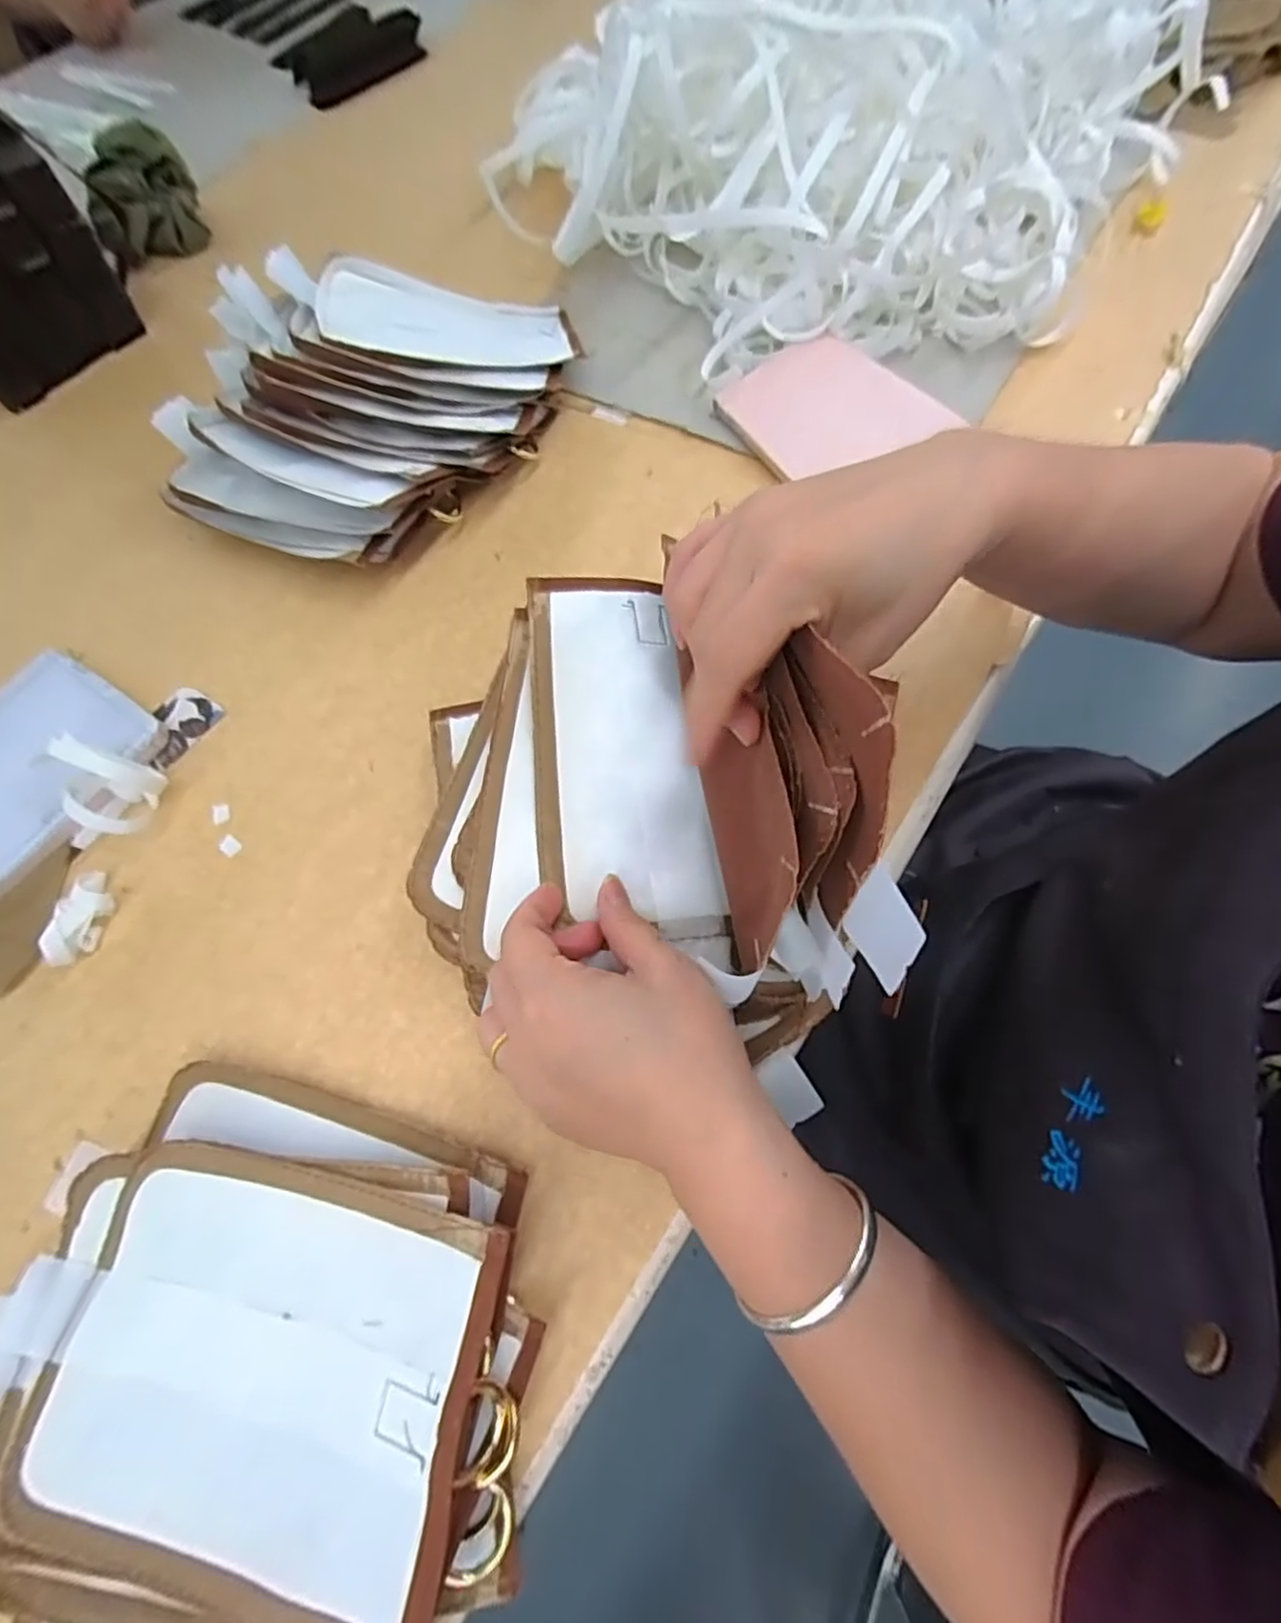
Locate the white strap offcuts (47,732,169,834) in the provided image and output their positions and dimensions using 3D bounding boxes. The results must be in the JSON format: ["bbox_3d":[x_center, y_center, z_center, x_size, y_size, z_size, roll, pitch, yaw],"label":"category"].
[{"bbox_3d":[-0.290,-0.012,0.373,0.045,0.060,0.042,-1,67,2],"label":"white strap offcuts"}]

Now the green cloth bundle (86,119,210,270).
[{"bbox_3d":[-0.434,-0.534,0.595,0.090,0.065,0.079,-24,68,-8],"label":"green cloth bundle"}]

